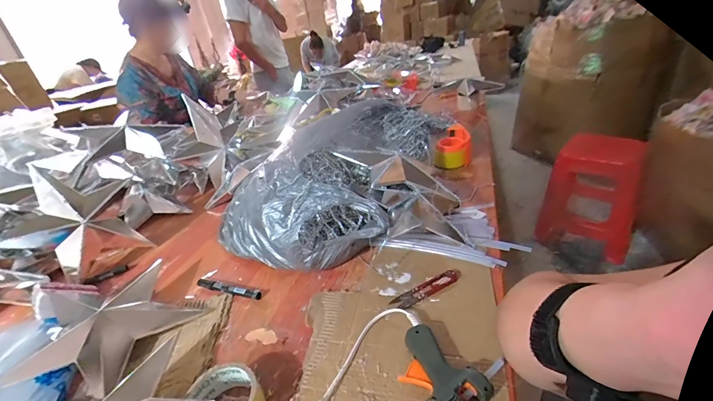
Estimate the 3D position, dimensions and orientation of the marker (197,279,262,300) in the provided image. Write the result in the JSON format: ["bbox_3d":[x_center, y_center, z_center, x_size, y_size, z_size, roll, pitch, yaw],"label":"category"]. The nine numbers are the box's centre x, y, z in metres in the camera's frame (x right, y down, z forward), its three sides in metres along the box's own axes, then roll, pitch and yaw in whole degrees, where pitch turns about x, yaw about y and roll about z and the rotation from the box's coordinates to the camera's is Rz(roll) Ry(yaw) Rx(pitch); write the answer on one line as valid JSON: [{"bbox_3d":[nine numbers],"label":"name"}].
[{"bbox_3d":[-0.224,0.155,0.579,0.133,0.015,0.018,5,32,23],"label":"marker"}]

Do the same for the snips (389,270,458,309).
[{"bbox_3d":[0.109,0.138,0.514,0.113,0.012,0.026,-19,31,-17],"label":"snips"}]

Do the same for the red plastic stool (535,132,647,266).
[{"bbox_3d":[1.077,-0.034,1.514,0.294,0.562,0.354,1,31,17],"label":"red plastic stool"}]

